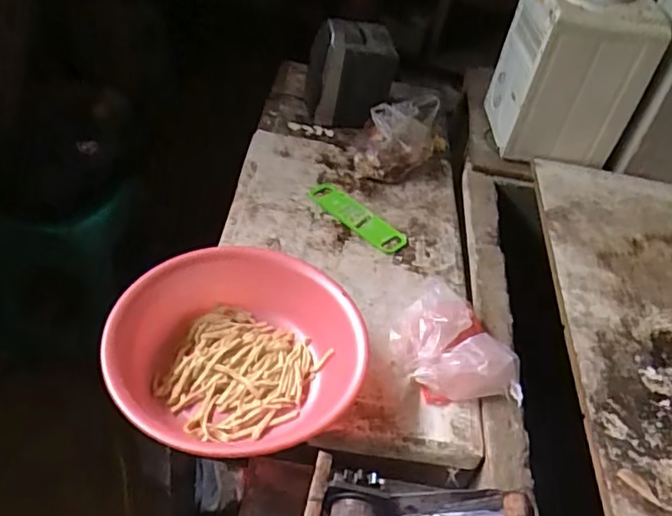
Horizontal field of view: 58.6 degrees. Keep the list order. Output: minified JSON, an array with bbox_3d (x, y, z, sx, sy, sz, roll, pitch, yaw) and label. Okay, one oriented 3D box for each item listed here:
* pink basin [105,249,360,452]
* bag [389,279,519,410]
[{"bbox_3d":[-0.194,0.150,1.030,0.424,0.138,0.417,6,43,-5],"label":"pink basin"},{"bbox_3d":[0.215,0.160,1.129,0.200,0.066,0.266,-10,47,-21],"label":"bag"}]

